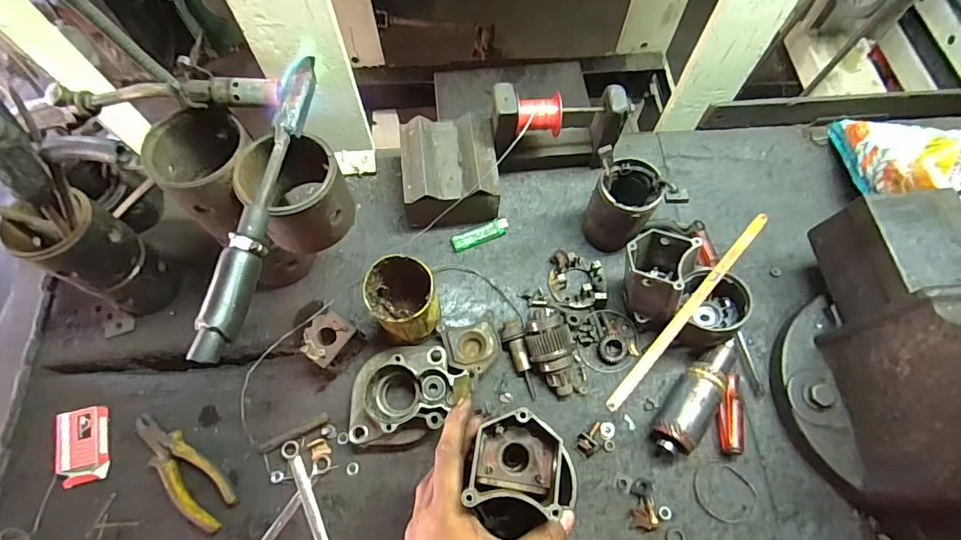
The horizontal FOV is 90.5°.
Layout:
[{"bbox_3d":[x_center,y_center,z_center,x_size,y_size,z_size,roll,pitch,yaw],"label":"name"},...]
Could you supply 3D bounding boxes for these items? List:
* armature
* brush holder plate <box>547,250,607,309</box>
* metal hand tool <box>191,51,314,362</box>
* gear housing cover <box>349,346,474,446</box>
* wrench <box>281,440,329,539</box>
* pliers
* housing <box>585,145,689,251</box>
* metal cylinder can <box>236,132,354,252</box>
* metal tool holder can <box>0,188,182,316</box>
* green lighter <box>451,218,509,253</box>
[{"bbox_3d":[0.247,0.139,0.541,0.048,0.051,0.157,34,70,14],"label":"armature"},{"bbox_3d":[0.123,0.011,0.600,0.071,0.034,0.070,0,66,0],"label":"brush holder plate"},{"bbox_3d":[-0.179,-0.062,0.391,0.028,0.025,0.271,7,66,3],"label":"metal hand tool"},{"bbox_3d":[-0.081,0.138,0.540,0.142,0.063,0.102,-11,67,-5],"label":"gear housing cover"},{"bbox_3d":[-0.186,0.258,0.522,0.023,0.006,0.144,-24,68,-10],"label":"wrench"},{"bbox_3d":[-0.337,0.223,0.530,0.155,0.020,0.053,37,71,15],"label":"pliers"},{"bbox_3d":[0.176,-0.079,0.592,0.079,0.132,0.092,-30,70,-13],"label":"housing"},{"bbox_3d":[-0.170,-0.073,0.444,0.083,0.083,0.085,0,66,0],"label":"metal cylinder can"},{"bbox_3d":[-0.414,-0.008,0.539,0.078,0.188,0.079,0,66,0],"label":"metal tool holder can"},{"bbox_3d":[0.000,-0.047,0.642,0.081,0.011,0.024,-20,68,-9],"label":"green lighter"}]

